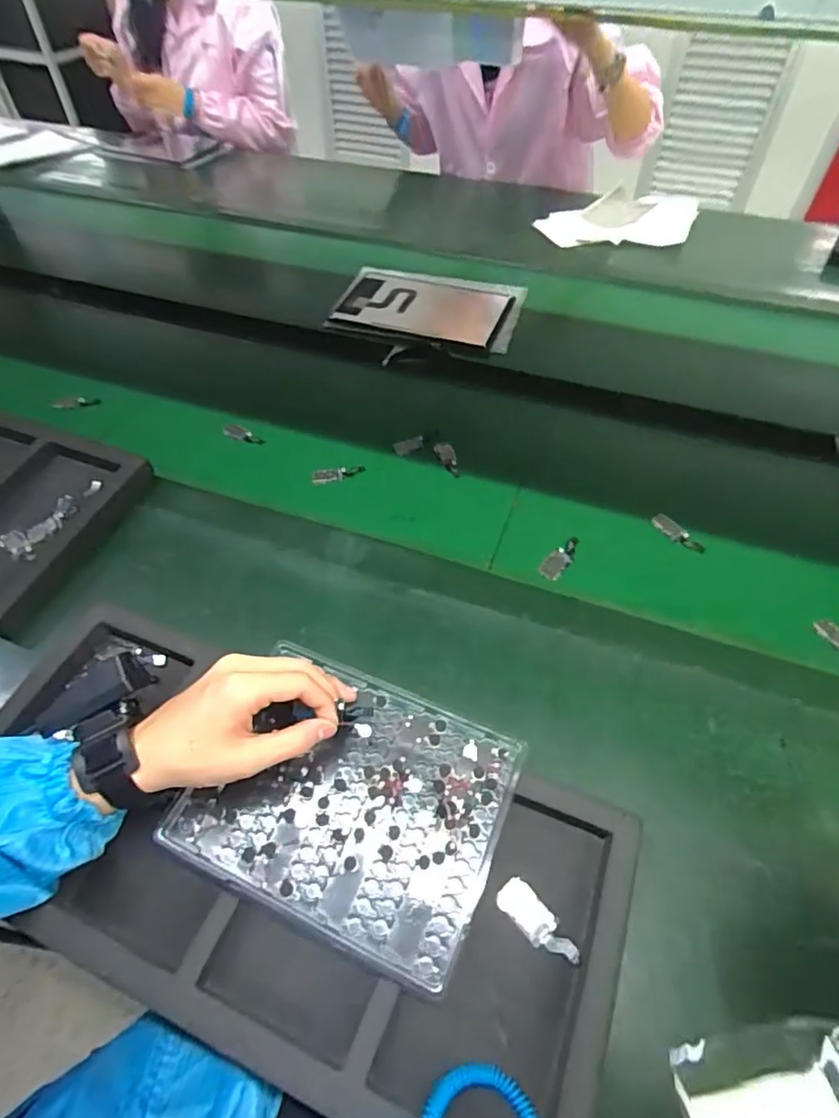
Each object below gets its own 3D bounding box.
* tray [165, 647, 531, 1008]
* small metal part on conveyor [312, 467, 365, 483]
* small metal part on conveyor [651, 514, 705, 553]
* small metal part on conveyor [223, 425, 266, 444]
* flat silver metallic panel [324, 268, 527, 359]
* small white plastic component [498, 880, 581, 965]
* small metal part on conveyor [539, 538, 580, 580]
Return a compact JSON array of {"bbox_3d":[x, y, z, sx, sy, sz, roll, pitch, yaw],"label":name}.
[{"bbox_3d":[-0.049,0.170,0.413,0.209,0.021,0.166,20,52,15],"label":"tray"},{"bbox_3d":[-0.094,-0.099,0.666,0.062,0.006,0.022,-8,52,-5],"label":"small metal part on conveyor"},{"bbox_3d":[0.276,-0.026,0.612,0.021,0.006,0.059,-33,57,-25],"label":"small metal part on conveyor"},{"bbox_3d":[-0.220,-0.155,0.717,0.058,0.005,0.020,20,52,15],"label":"small metal part on conveyor"},{"bbox_3d":[0.013,-0.392,0.892,0.276,0.015,0.206,12,55,11],"label":"flat silver metallic panel"},{"bbox_3d":[0.079,0.243,0.380,0.024,0.004,0.060,-34,59,-24],"label":"small white plastic component"},{"bbox_3d":[0.146,-0.001,0.589,0.023,0.007,0.060,35,60,25],"label":"small metal part on conveyor"}]

